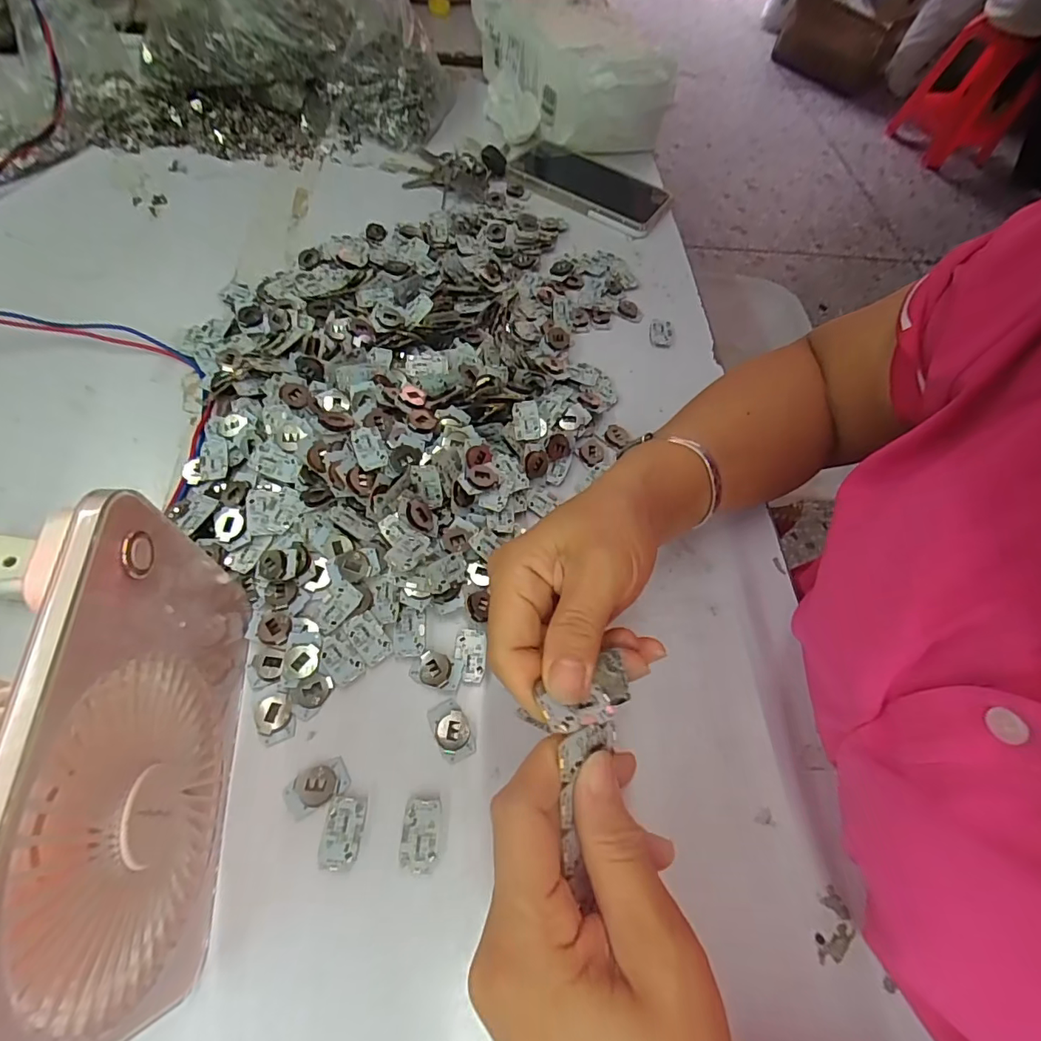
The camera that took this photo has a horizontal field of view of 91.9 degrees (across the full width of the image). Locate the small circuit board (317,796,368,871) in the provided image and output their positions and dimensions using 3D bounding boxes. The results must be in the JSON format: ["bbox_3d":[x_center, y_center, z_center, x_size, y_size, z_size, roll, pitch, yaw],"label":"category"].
[{"bbox_3d":[-0.086,0.151,0.244,0.019,0.004,0.030,5,61,-1],"label":"small circuit board"}]

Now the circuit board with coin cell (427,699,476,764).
[{"bbox_3d":[-0.037,0.113,0.272,0.018,0.004,0.031,-22,65,-15],"label":"circuit board with coin cell"}]

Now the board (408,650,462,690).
[{"bbox_3d":[-0.047,0.084,0.284,0.028,0.007,0.018,15,61,4],"label":"board"}]

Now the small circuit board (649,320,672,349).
[{"bbox_3d":[0.121,-0.161,0.434,0.018,0.004,0.028,4,72,8],"label":"small circuit board"}]

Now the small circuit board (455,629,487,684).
[{"bbox_3d":[-0.029,0.078,0.291,0.017,0.004,0.030,1,61,-4],"label":"small circuit board"}]

